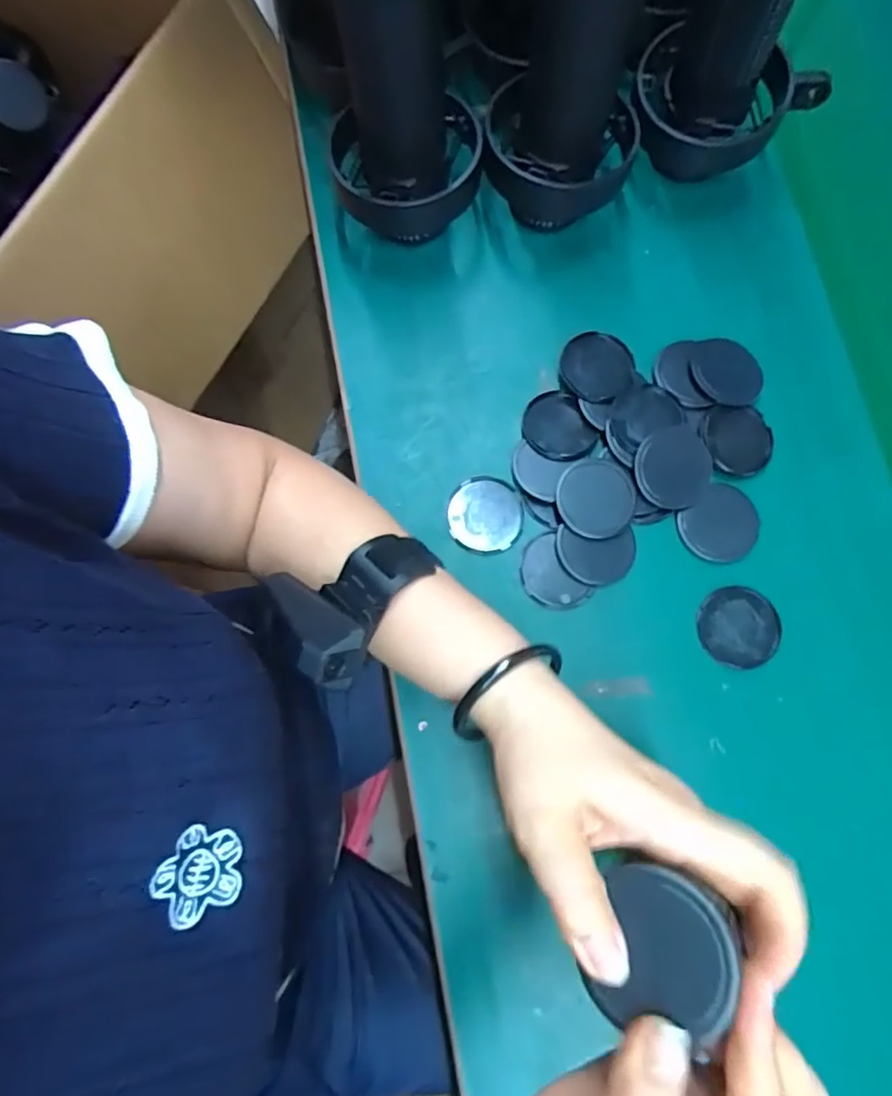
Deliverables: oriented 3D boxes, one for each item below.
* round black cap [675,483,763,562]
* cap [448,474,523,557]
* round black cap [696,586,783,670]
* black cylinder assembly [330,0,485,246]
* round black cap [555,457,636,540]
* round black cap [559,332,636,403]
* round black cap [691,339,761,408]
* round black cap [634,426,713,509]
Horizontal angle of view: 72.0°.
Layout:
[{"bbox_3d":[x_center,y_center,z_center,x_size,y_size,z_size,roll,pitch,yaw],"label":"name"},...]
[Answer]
[{"bbox_3d":[0.178,-0.014,0.394,0.052,0.007,0.046,-39,82,-7],"label":"round black cap"},{"bbox_3d":[0.025,-0.022,0.397,0.048,0.004,0.050,0,79,-1],"label":"cap"},{"bbox_3d":[0.182,0.050,0.382,0.048,0.005,0.049,0,79,-1],"label":"round black cap"},{"bbox_3d":[-0.025,-0.253,0.366,0.092,0.166,0.076,0,79,0],"label":"black cylinder assembly"},{"bbox_3d":[0.094,-0.031,0.387,0.047,0.007,0.050,0,79,-1],"label":"round black cap"},{"bbox_3d":[0.101,-0.120,0.409,0.046,0.009,0.046,0,79,-1],"label":"round black cap"},{"bbox_3d":[0.191,-0.120,0.414,0.046,0.006,0.050,0,79,-1],"label":"round black cap"},{"bbox_3d":[0.144,-0.051,0.389,0.049,0.007,0.049,0,90,-5],"label":"round black cap"}]

